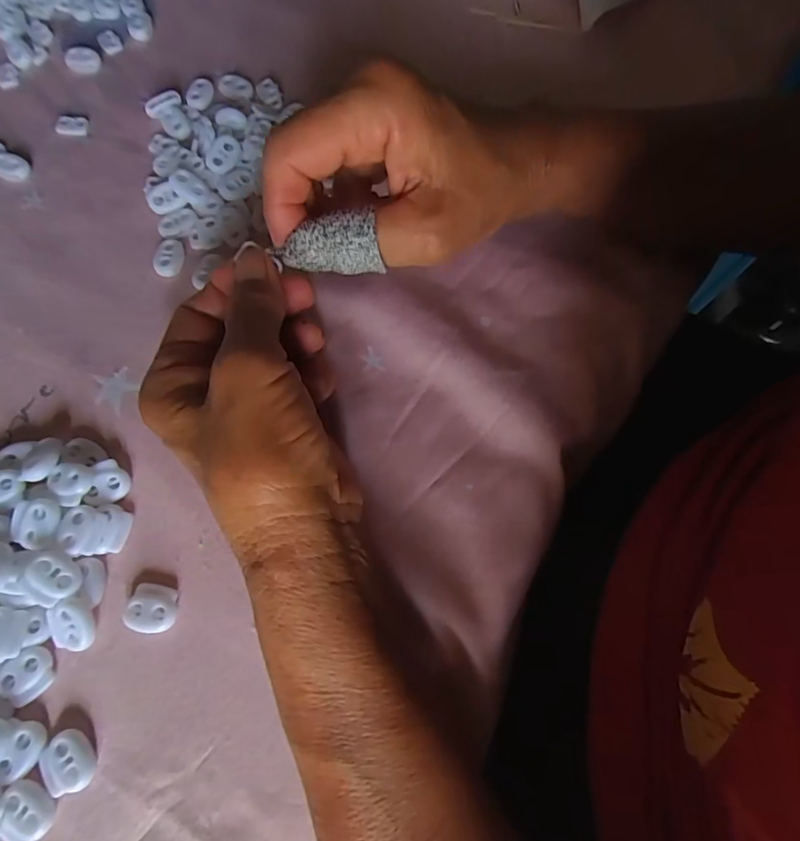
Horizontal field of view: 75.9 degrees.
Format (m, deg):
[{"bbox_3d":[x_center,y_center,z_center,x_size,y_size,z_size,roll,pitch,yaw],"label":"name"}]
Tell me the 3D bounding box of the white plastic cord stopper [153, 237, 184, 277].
[{"bbox_3d":[-0.126,-0.089,0.280,0.015,0.004,0.023,5,71,2],"label":"white plastic cord stopper"}]

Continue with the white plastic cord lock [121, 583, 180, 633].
[{"bbox_3d":[-0.107,0.081,0.221,0.022,0.006,0.018,11,71,4],"label":"white plastic cord lock"}]

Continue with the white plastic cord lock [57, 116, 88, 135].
[{"bbox_3d":[-0.201,-0.181,0.314,0.019,0.004,0.013,1,71,1],"label":"white plastic cord lock"}]

